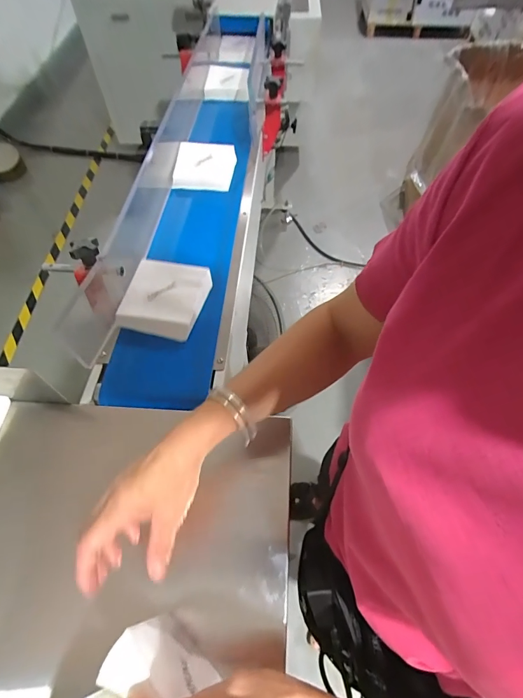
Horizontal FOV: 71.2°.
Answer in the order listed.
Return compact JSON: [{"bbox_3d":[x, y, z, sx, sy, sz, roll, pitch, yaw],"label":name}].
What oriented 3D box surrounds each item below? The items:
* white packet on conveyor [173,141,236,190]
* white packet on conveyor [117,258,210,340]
[{"bbox_3d":[-0.121,-0.397,0.800,0.150,0.094,0.034,-16,46,-37],"label":"white packet on conveyor"},{"bbox_3d":[-0.151,-0.084,0.586,0.118,0.030,0.132,12,59,8],"label":"white packet on conveyor"}]

